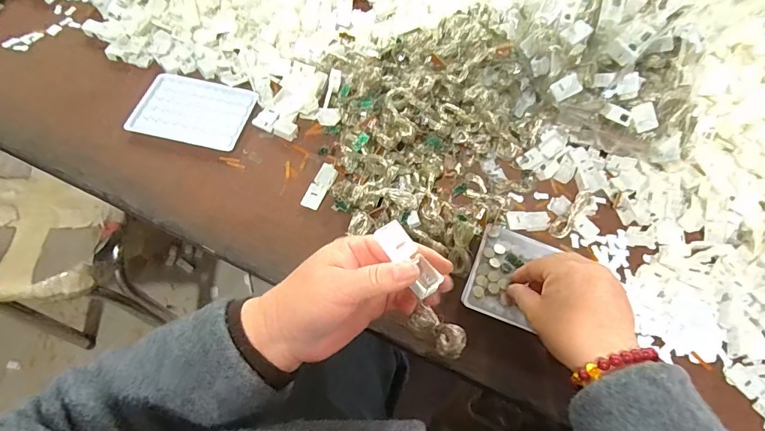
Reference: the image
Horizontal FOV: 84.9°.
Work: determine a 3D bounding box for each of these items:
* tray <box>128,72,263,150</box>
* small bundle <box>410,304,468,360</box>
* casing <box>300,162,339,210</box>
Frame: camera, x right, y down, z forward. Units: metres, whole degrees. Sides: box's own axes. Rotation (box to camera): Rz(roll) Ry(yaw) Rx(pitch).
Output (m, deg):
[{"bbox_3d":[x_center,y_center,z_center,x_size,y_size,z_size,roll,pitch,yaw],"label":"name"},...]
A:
[{"bbox_3d":[-0.226,-0.128,0.504,0.131,0.007,0.094,12,62,3],"label":"tray"},{"bbox_3d":[0.043,0.091,0.322,0.021,0.020,0.052,-39,36,-21],"label":"small bundle"},{"bbox_3d":[-0.069,-0.032,0.460,0.020,0.008,0.056,23,63,9],"label":"casing"}]

